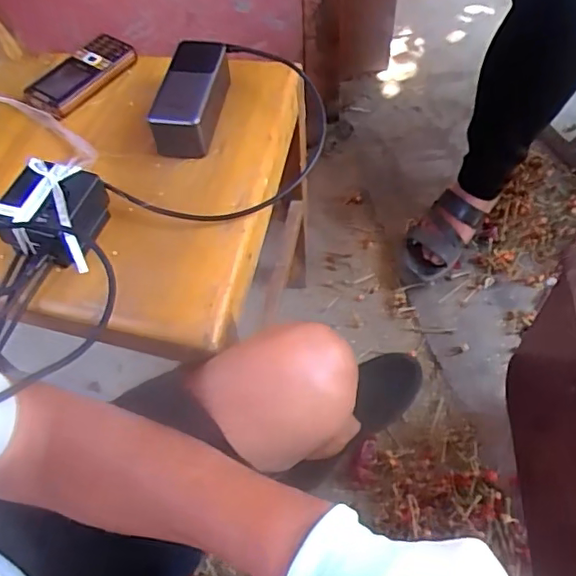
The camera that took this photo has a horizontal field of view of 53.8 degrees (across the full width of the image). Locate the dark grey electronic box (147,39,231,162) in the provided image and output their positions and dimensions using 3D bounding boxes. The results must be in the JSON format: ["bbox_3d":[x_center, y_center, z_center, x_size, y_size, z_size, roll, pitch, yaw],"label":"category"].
[{"bbox_3d":[-0.100,-0.199,0.592,0.056,0.054,0.123,9,60,9],"label":"dark grey electronic box"}]

